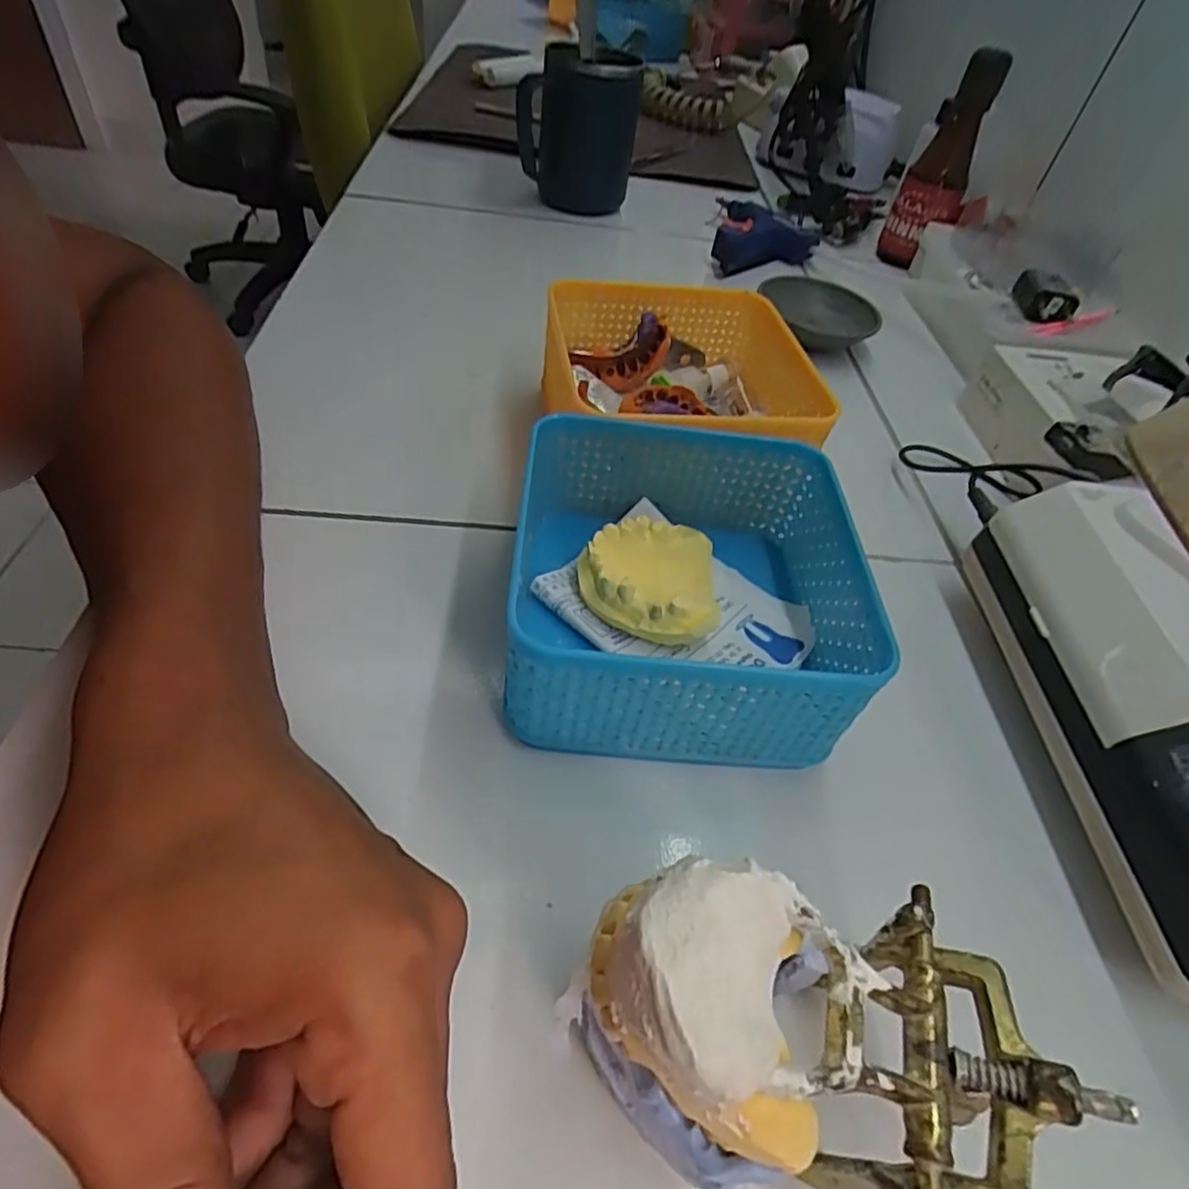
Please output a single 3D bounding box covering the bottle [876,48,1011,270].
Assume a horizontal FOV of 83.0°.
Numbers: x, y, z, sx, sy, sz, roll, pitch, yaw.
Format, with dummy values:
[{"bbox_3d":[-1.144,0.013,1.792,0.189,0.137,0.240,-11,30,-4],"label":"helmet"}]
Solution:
[{"bbox_3d":[0.309,-0.378,0.595,0.058,0.154,0.048,23,50,13],"label":"bottle"}]

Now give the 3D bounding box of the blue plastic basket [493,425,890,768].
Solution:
[{"bbox_3d":[0.037,-0.005,0.278,0.139,0.060,0.133,6,48,-6],"label":"blue plastic basket"}]

